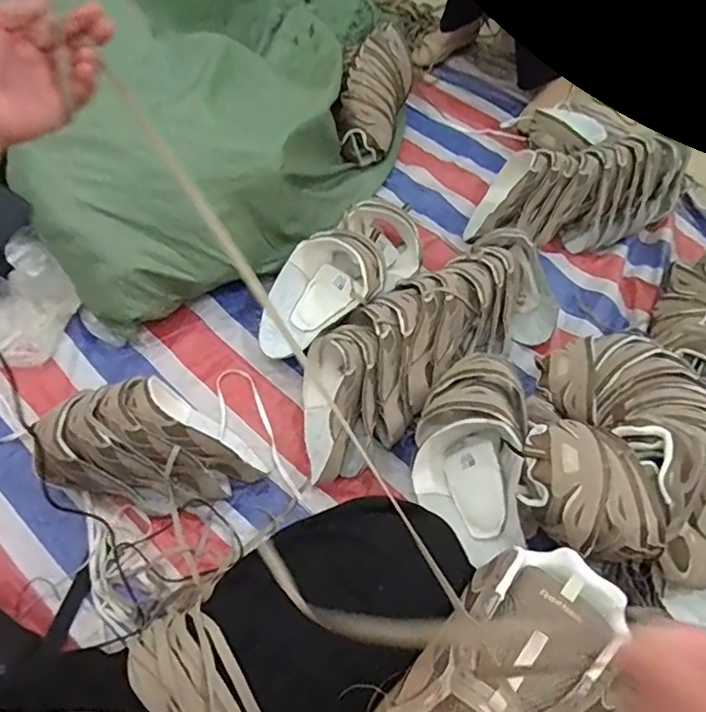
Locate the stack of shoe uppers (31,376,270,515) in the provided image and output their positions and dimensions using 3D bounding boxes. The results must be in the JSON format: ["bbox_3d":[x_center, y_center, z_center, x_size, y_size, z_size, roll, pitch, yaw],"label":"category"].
[{"bbox_3d":[-0.305,0.141,0.822,0.279,0.132,0.222,33,62,15],"label":"stack of shoe uppers"}]

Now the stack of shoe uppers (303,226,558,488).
[{"bbox_3d":[0.131,-0.030,0.948,0.545,0.159,0.208,-31,66,-21],"label":"stack of shoe uppers"}]

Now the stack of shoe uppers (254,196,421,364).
[{"bbox_3d":[-0.016,-0.142,0.986,0.157,0.131,0.359,39,64,18],"label":"stack of shoe uppers"}]

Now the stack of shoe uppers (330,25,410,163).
[{"bbox_3d":[0.045,-0.598,1.239,0.139,0.128,0.345,15,71,5],"label":"stack of shoe uppers"}]

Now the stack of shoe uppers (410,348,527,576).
[{"bbox_3d":[0.166,0.135,0.792,0.139,0.133,0.268,10,58,1],"label":"stack of shoe uppers"}]

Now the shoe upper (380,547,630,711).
[{"bbox_3d":[0.110,0.243,0.390,0.127,0.057,0.248,40,64,18],"label":"shoe upper"}]

